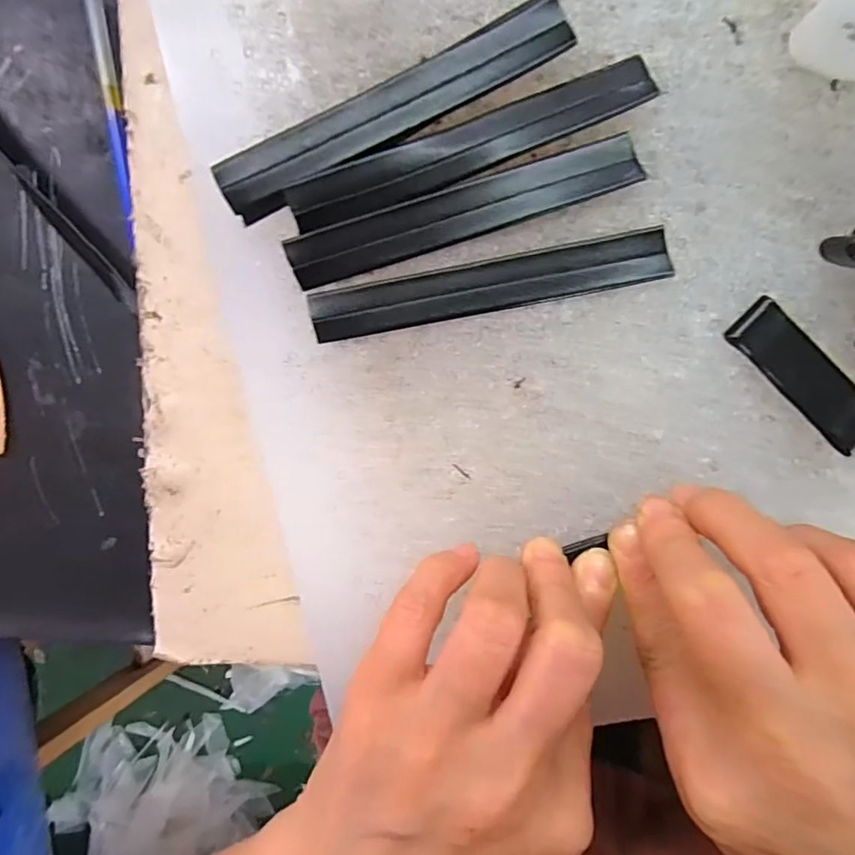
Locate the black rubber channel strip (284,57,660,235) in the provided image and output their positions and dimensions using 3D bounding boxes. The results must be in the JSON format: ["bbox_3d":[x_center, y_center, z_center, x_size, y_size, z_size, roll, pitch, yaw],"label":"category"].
[{"bbox_3d":[0.012,-0.088,0.170,0.114,0.005,0.017,-19,98,6],"label":"black rubber channel strip"}]

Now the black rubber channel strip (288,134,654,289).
[{"bbox_3d":[0.010,-0.069,0.174,0.112,0.004,0.017,-16,97,4],"label":"black rubber channel strip"}]

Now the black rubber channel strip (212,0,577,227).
[{"bbox_3d":[-0.012,-0.099,0.169,0.114,0.005,0.019,-26,97,7],"label":"black rubber channel strip"}]

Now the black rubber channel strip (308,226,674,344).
[{"bbox_3d":[0.019,-0.046,0.176,0.114,0.004,0.015,-10,97,4],"label":"black rubber channel strip"}]

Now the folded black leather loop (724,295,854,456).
[{"bbox_3d":[0.120,-0.017,0.174,0.056,0.007,0.017,44,99,-5],"label":"folded black leather loop"}]

